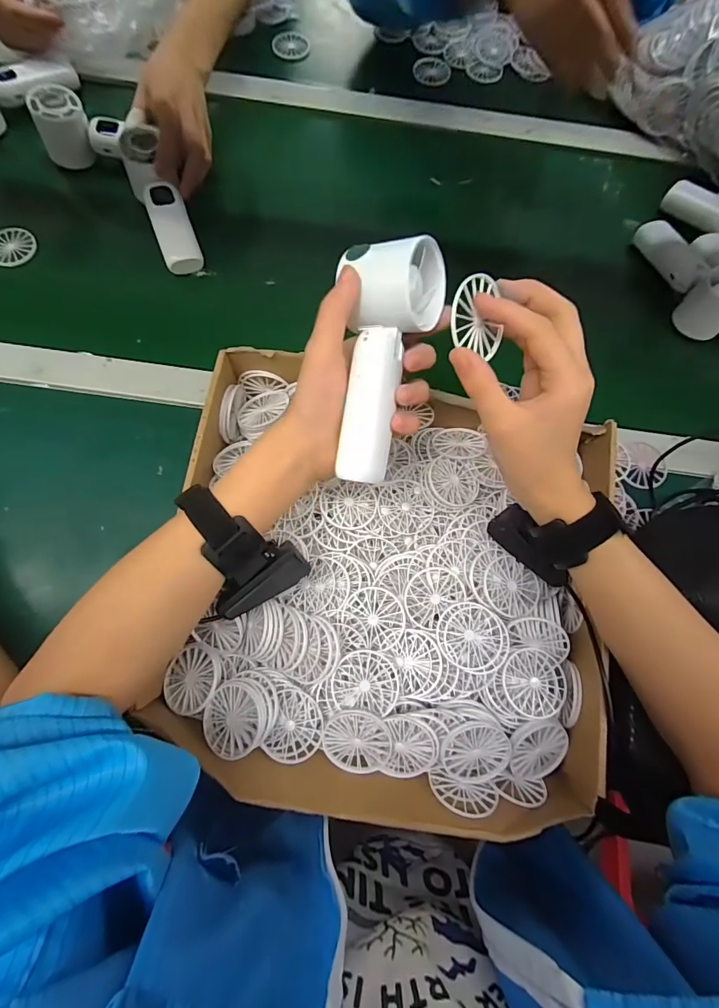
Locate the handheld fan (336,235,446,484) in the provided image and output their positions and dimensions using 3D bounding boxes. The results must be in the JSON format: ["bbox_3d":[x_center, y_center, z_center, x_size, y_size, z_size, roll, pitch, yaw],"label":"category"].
[{"bbox_3d":[0.012,-0.091,0.276,0.065,0.047,0.151,12,97,1],"label":"handheld fan"}]

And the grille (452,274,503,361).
[{"bbox_3d":[0.071,-0.113,0.264,0.044,0.050,0.006,-36,34,-29],"label":"grille"}]

